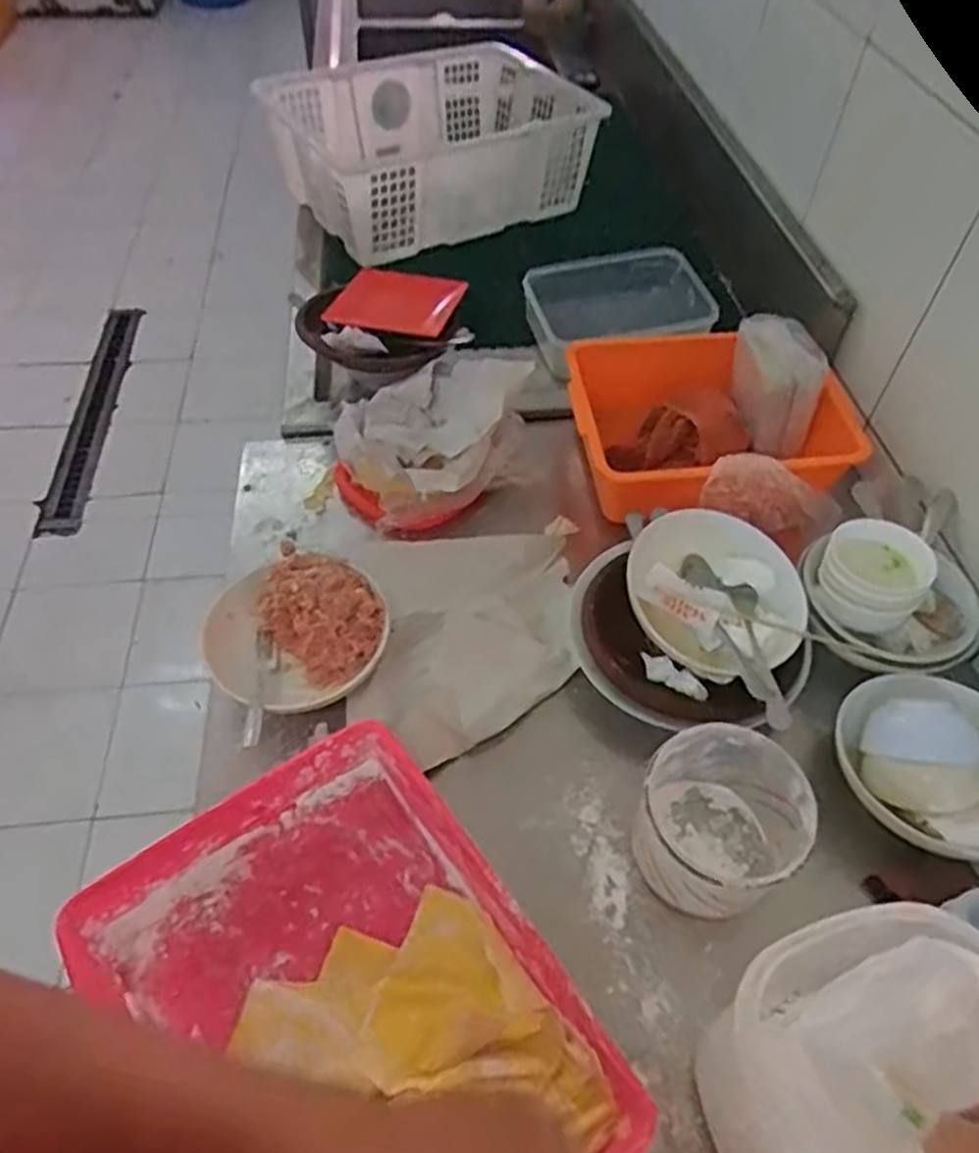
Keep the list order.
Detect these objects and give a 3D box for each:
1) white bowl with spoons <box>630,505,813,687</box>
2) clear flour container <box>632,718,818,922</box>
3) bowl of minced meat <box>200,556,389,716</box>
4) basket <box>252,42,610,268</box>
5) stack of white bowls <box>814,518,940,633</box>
[{"bbox_3d":[0.215,0.013,0.719,0.160,0.054,0.147,34,57,23],"label":"white bowl with spoons"},{"bbox_3d":[0.180,0.194,0.606,0.124,0.089,0.118,1,51,-1],"label":"clear flour container"},{"bbox_3d":[-0.177,0.052,0.719,0.157,0.062,0.145,1,51,-1],"label":"bowl of minced meat"},{"bbox_3d":[-0.094,-0.717,1.266,0.455,0.159,0.355,-25,56,-21],"label":"basket"},{"bbox_3d":[0.365,-0.002,0.730,0.090,0.058,0.089,25,54,17],"label":"stack of white bowls"}]

